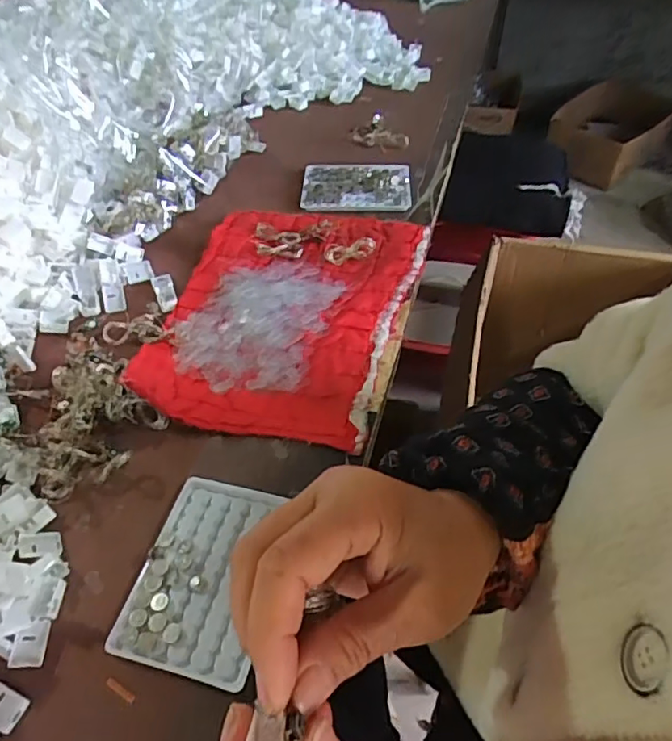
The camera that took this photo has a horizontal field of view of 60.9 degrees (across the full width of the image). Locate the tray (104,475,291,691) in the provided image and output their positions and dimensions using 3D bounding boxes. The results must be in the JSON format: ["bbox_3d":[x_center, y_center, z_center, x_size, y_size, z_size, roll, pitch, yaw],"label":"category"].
[{"bbox_3d":[-0.089,0.137,0.394,0.086,0.010,0.129,10,51,11],"label":"tray"}]

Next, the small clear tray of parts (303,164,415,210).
[{"bbox_3d":[0.025,-0.228,0.704,0.131,0.013,0.093,1,50,3],"label":"small clear tray of parts"}]

